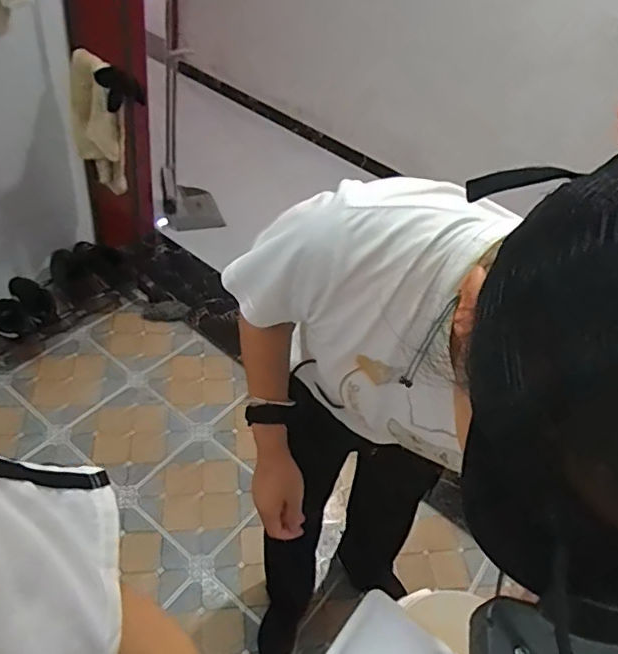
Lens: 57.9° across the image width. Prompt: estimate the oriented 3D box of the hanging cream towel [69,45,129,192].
[{"bbox_3d":[-0.653,-0.606,1.748,0.154,0.496,0.065,4,59,-12],"label":"hanging cream towel"}]

